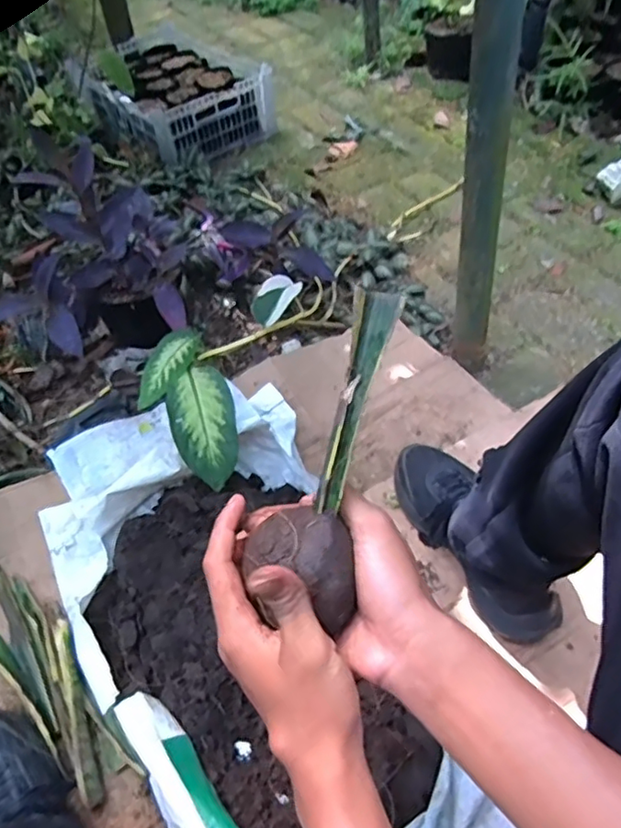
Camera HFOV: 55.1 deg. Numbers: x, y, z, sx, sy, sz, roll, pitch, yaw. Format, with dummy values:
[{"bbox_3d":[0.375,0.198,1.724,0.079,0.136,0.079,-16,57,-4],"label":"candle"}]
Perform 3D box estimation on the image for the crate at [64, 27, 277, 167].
[{"bbox_3d":[-0.338,-0.770,1.435,0.318,0.119,0.487,-38,58,-23],"label":"crate"}]

